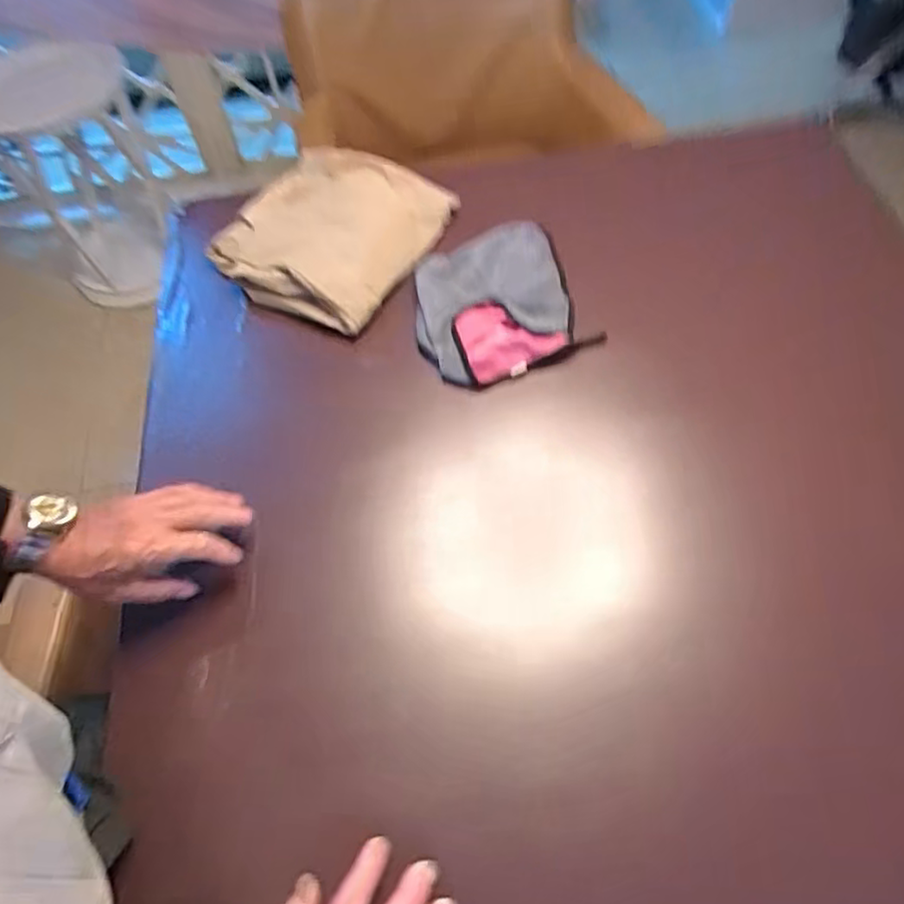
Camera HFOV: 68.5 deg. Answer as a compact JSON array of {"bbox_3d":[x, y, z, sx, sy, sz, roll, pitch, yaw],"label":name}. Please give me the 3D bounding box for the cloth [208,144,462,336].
[{"bbox_3d":[-0.167,-0.288,0.869,0.259,0.049,0.252,23,63,16],"label":"cloth"}]

